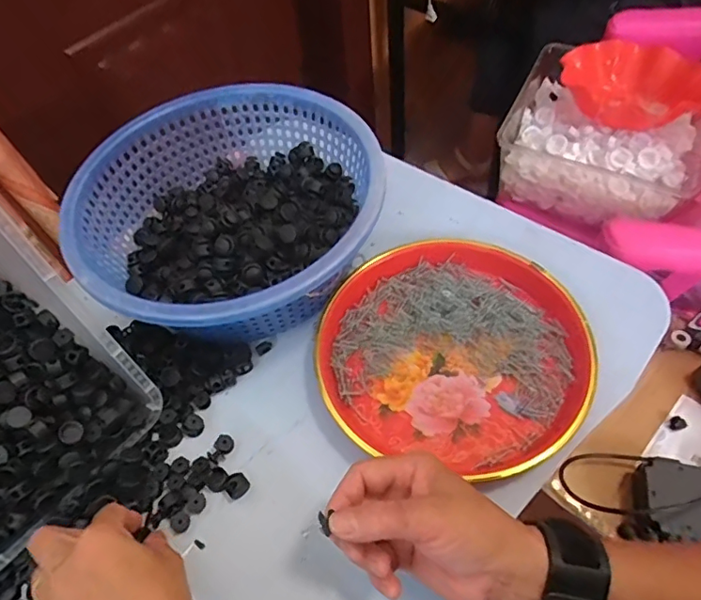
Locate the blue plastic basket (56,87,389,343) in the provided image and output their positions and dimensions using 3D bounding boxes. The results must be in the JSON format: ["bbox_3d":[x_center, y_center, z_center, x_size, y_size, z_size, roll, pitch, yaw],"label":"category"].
[{"bbox_3d":[-0.108,-0.073,0.494,0.259,0.098,0.263,-8,54,0],"label":"blue plastic basket"}]

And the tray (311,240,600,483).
[{"bbox_3d":[0.085,0.037,0.449,0.214,0.028,0.200,-3,54,4],"label":"tray"}]

